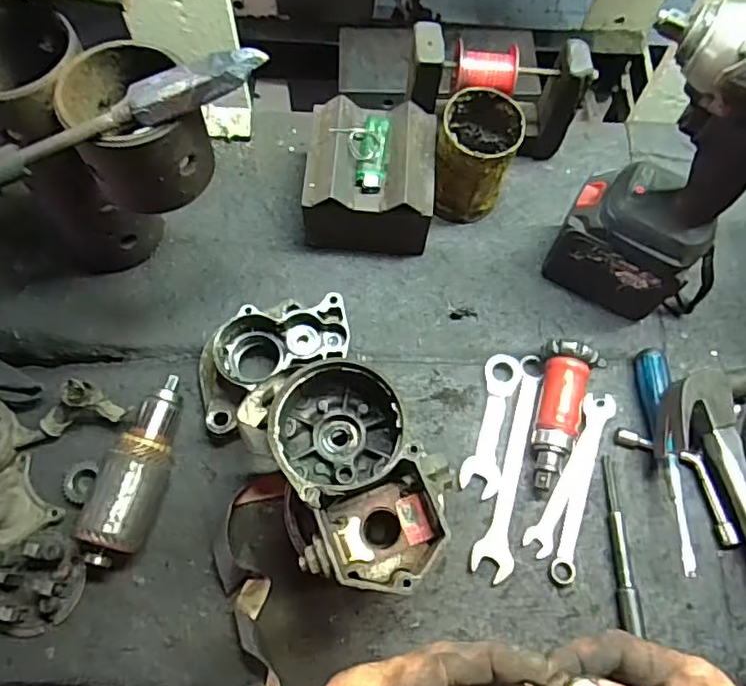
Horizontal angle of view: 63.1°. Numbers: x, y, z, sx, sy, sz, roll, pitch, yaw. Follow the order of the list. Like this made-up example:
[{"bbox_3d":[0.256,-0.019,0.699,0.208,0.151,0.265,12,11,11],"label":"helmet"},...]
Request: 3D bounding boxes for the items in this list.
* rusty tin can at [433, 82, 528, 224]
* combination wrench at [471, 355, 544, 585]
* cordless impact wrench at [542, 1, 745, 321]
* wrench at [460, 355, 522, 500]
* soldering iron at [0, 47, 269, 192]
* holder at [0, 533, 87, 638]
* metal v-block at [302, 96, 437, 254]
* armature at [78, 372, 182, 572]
[{"bbox_3d":[0.097,-0.176,0.592,0.074,0.117,0.085,20,69,6],"label":"rusty tin can"},{"bbox_3d":[0.125,0.105,0.541,0.032,0.005,0.201,16,68,4],"label":"combination wrench"},{"bbox_3d":[0.242,-0.115,0.480,0.148,0.294,0.077,40,72,13],"label":"cordless impact wrench"},{"bbox_3d":[0.109,0.072,0.553,0.034,0.008,0.129,16,68,4],"label":"wrench"},{"bbox_3d":[-0.195,-0.118,0.365,0.276,0.032,0.026,-23,71,-11],"label":"soldering iron"},{"bbox_3d":[-0.275,0.194,0.489,0.067,0.035,0.077,19,69,6],"label":"holder"},{"bbox_3d":[-0.004,-0.157,0.594,0.121,0.094,0.119,4,68,0],"label":"metal v-block"},{"bbox_3d":[-0.201,0.105,0.517,0.050,0.049,0.162,12,68,3],"label":"armature"}]

